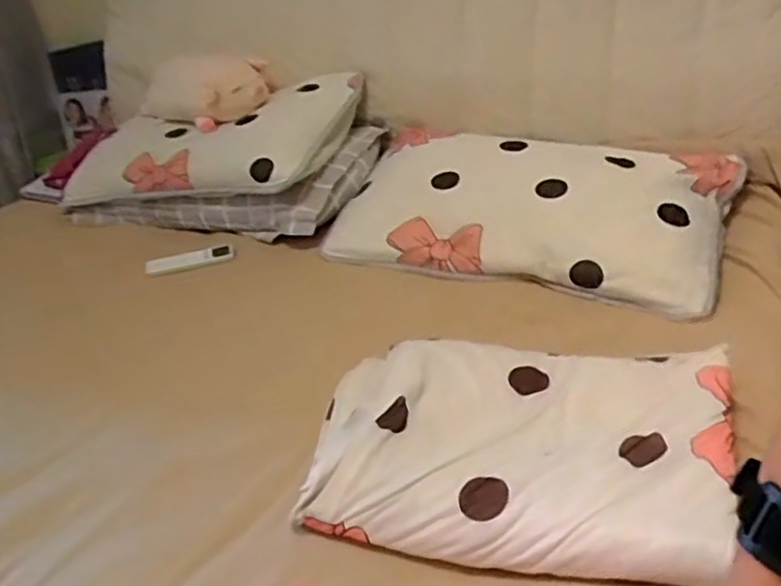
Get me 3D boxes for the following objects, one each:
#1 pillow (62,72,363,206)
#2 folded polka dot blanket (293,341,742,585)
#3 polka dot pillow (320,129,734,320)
[{"bbox_3d":[-0.403,-0.368,1.602,0.627,0.172,0.407,7,33,23],"label":"pillow"},{"bbox_3d":[0.141,0.163,0.795,0.454,0.052,0.308,2,31,15],"label":"folded polka dot blanket"},{"bbox_3d":[0.242,-0.169,1.302,0.722,0.140,0.389,10,35,28],"label":"polka dot pillow"}]

